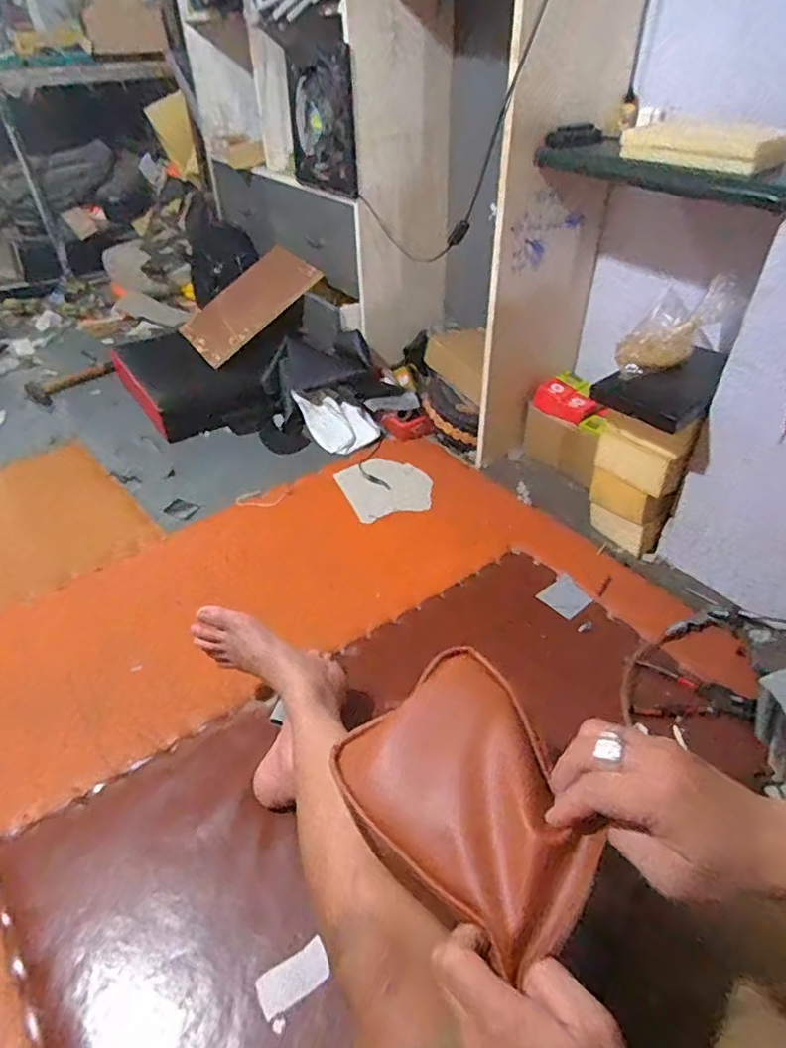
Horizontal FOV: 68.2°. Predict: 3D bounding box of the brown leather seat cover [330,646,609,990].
[{"bbox_3d":[0.055,0.194,0.415,0.139,0.051,0.195,-22,48,-23],"label":"brown leather seat cover"}]

